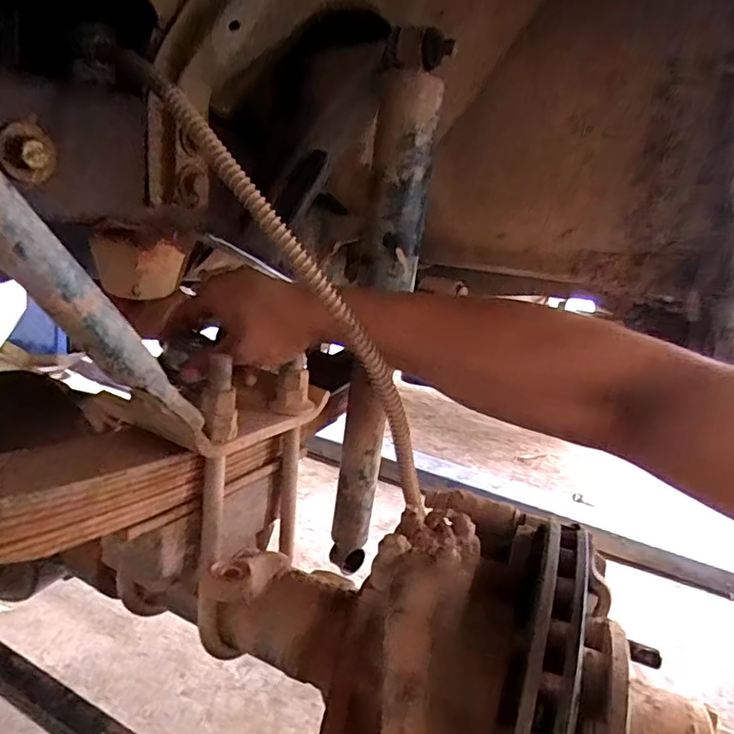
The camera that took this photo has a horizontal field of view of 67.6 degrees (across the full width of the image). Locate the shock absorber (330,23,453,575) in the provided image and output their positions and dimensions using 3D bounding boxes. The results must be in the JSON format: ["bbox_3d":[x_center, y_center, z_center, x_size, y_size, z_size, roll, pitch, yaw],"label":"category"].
[{"bbox_3d":[0.010,-0.031,0.534,0.064,0.519,0.048,7,18,-5],"label":"shock absorber"}]

